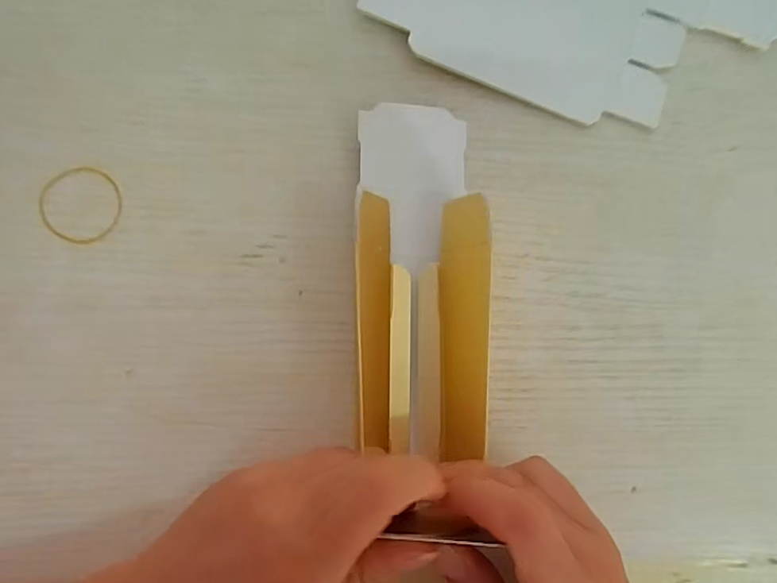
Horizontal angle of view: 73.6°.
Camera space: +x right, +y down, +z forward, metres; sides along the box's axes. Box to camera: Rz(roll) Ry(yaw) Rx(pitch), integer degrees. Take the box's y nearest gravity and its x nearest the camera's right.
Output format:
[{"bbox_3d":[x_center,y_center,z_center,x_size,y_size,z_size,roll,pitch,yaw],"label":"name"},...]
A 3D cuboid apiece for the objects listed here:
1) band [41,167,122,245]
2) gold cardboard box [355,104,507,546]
[{"bbox_3d":[-0.140,-0.040,0.235,0.036,0.004,0.035,1,83,-4],"label":"band"},{"bbox_3d":[0.014,0.007,0.225,0.055,0.032,0.190,-1,76,-5],"label":"gold cardboard box"}]

